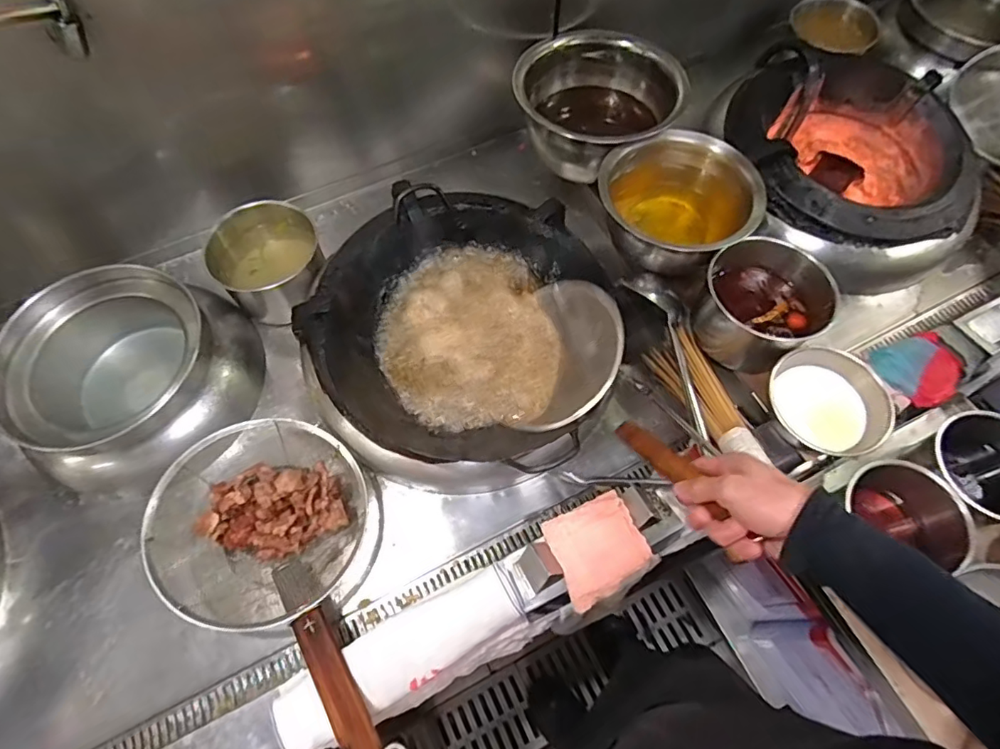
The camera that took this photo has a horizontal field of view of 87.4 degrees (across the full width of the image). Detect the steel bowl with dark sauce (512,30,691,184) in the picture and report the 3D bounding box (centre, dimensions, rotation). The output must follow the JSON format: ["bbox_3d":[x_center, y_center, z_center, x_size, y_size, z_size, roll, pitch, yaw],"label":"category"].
[{"bbox_3d":[0.186,-0.504,0.996,0.257,0.183,0.246,-1,63,1],"label":"steel bowl with dark sauce"}]

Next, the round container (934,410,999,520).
[{"bbox_3d":[0.679,0.143,0.750,0.145,0.121,0.148,-1,63,1],"label":"round container"}]

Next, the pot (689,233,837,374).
[{"bbox_3d":[0.417,-0.108,0.847,0.179,0.151,0.167,-1,63,1],"label":"pot"}]

